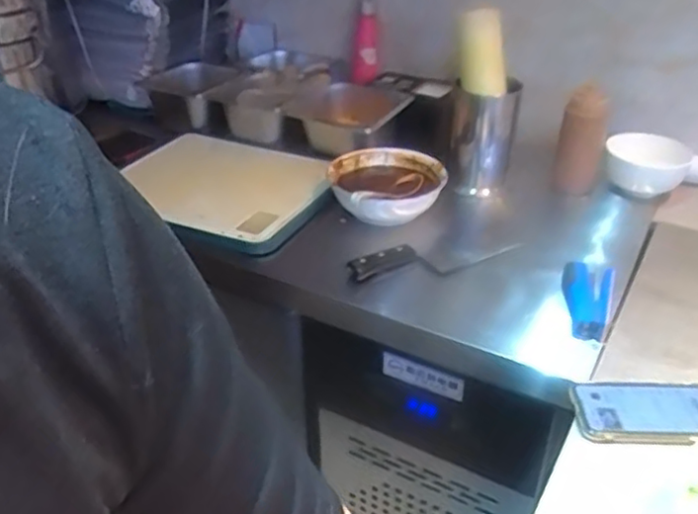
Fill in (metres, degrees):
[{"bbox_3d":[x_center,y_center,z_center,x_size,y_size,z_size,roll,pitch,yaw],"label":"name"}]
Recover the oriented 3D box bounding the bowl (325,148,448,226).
[{"bbox_3d":[0.055,-0.105,1.031,0.173,0.065,0.162,-12,37,-17],"label":"bowl"}]

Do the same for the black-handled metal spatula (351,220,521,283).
[{"bbox_3d":[0.130,-0.005,0.922,0.252,0.025,0.082,-21,40,-28],"label":"black-handled metal spatula"}]

